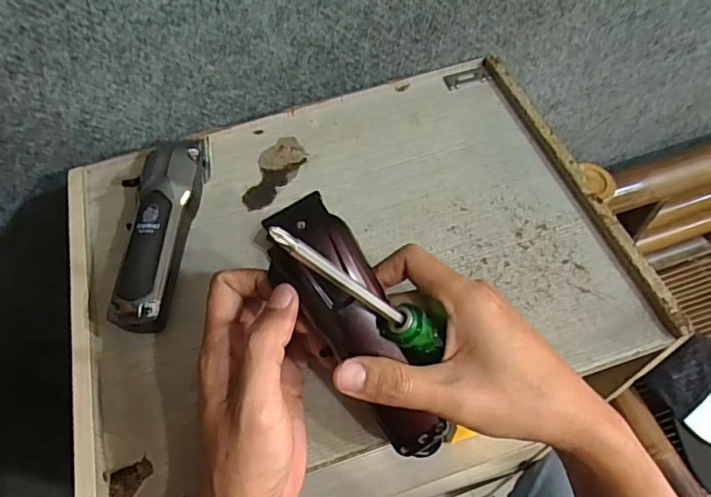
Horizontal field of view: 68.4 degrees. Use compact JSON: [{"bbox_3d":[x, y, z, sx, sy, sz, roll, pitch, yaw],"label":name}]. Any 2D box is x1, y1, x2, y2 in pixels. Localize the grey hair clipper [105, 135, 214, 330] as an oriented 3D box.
[{"bbox_3d":[-0.148,-0.018,0.394,0.042,0.046,0.164,0,57,5],"label":"grey hair clipper"}]

